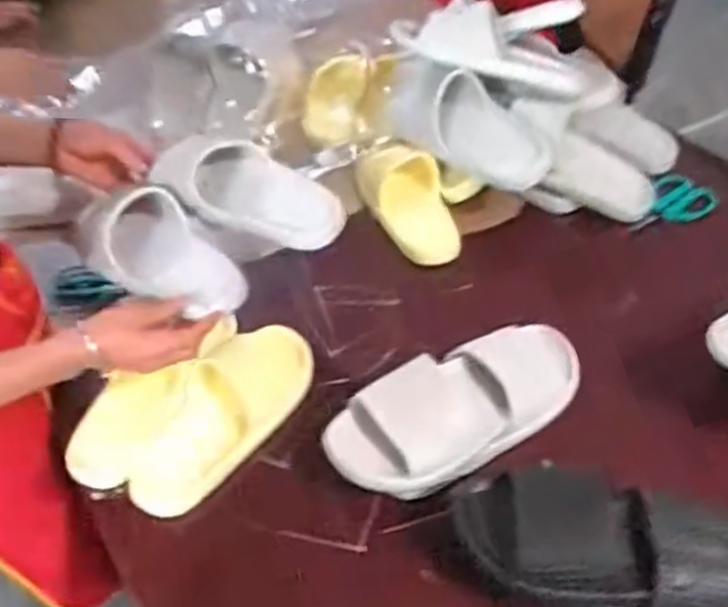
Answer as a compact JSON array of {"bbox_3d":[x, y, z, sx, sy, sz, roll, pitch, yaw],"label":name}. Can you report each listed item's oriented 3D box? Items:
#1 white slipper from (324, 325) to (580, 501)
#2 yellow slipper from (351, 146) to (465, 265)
[{"bbox_3d":[0.104,0.095,0.764,0.300,0.074,0.110,-29,53,-19],"label":"white slipper"},{"bbox_3d":[0.064,-0.132,1.029,0.106,0.067,0.191,-15,50,-7],"label":"yellow slipper"}]

